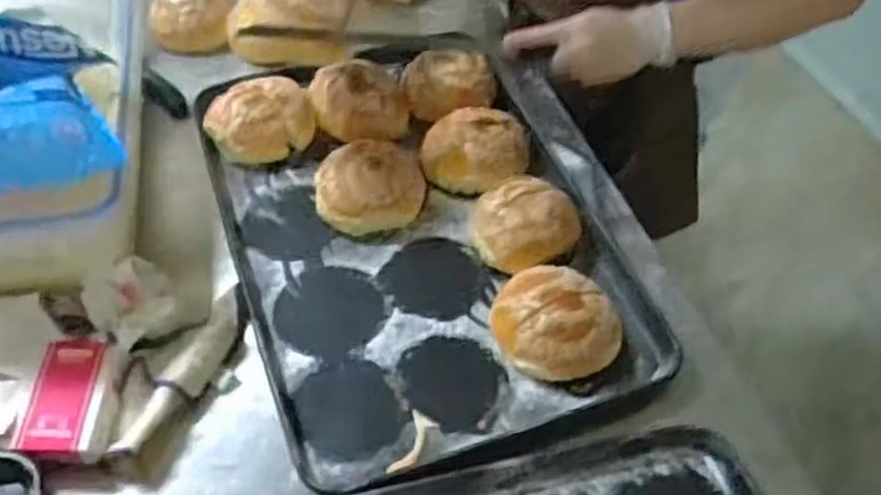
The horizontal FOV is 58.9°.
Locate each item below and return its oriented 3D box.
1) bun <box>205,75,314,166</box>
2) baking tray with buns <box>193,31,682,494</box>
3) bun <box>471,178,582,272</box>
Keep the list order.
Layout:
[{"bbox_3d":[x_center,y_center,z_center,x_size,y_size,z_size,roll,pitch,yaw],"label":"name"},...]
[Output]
[{"bbox_3d":[-0.222,-0.154,0.964,0.124,0.066,0.119,-33,60,-26],"label":"bun"},{"bbox_3d":[-0.027,-0.039,0.874,0.401,0.073,0.565,-14,53,-15],"label":"baking tray with buns"},{"bbox_3d":[0.096,-0.023,0.868,0.120,0.059,0.109,1,51,-3],"label":"bun"}]

